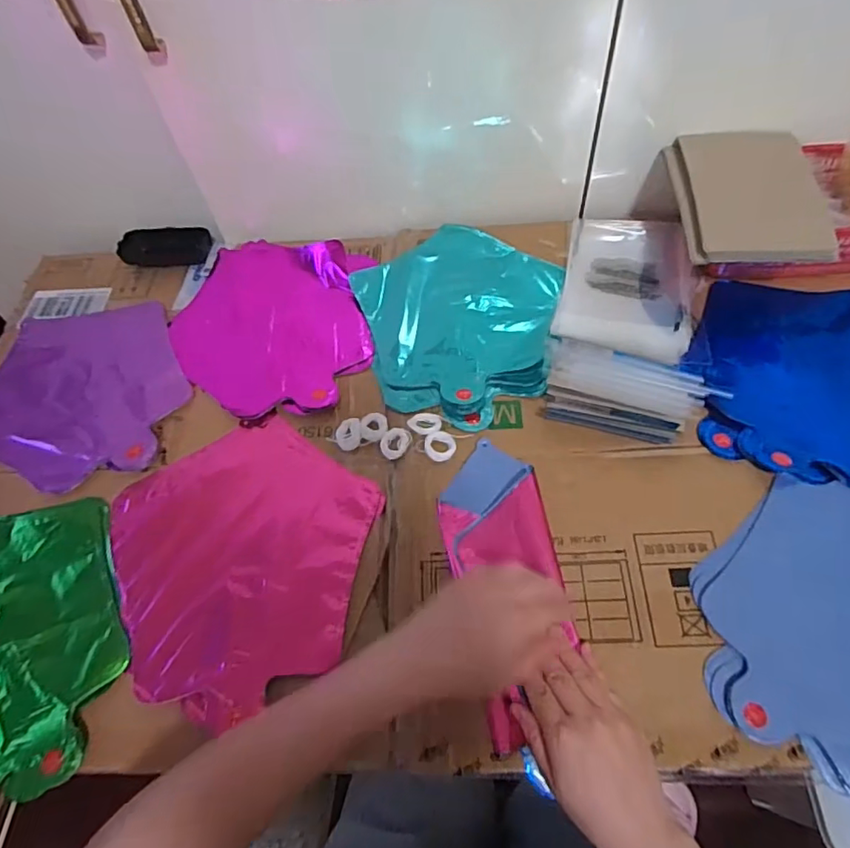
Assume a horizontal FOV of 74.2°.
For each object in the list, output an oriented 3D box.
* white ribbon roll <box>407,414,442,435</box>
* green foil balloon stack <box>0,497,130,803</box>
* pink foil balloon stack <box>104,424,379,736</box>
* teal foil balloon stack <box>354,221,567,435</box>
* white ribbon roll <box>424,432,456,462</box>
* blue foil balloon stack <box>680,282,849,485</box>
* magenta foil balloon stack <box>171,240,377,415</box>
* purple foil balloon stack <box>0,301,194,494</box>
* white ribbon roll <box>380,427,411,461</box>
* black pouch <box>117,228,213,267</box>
[{"bbox_3d":[-0.001,-0.002,0.538,0.032,0.004,0.025,18,62,14],"label":"white ribbon roll"},{"bbox_3d":[-0.359,0.179,0.464,0.222,0.020,0.230,-8,59,-1],"label":"green foil balloon stack"},{"bbox_3d":[-0.151,0.107,0.490,0.220,0.009,0.240,-22,60,-9],"label":"pink foil balloon stack"},{"bbox_3d":[0.027,-0.117,0.603,0.217,0.014,0.248,11,60,10],"label":"teal foil balloon stack"},{"bbox_3d":[0.014,0.020,0.523,0.028,0.006,0.031,-31,62,-14],"label":"white ribbon roll"},{"bbox_3d":[0.385,-0.047,0.540,0.248,0.022,0.233,3,59,6],"label":"blue foil balloon stack"},{"bbox_3d":[-0.168,-0.115,0.624,0.215,0.018,0.235,-2,59,3],"label":"magenta foil balloon stack"},{"bbox_3d":[-0.363,-0.039,0.598,0.222,0.022,0.232,-11,59,-2],"label":"purple foil balloon stack"},{"bbox_3d":[-0.028,0.018,0.531,0.028,0.004,0.033,12,61,11],"label":"white ribbon roll"},{"bbox_3d":[-0.323,-0.222,0.706,0.112,0.027,0.045,1,59,5],"label":"black pouch"}]

